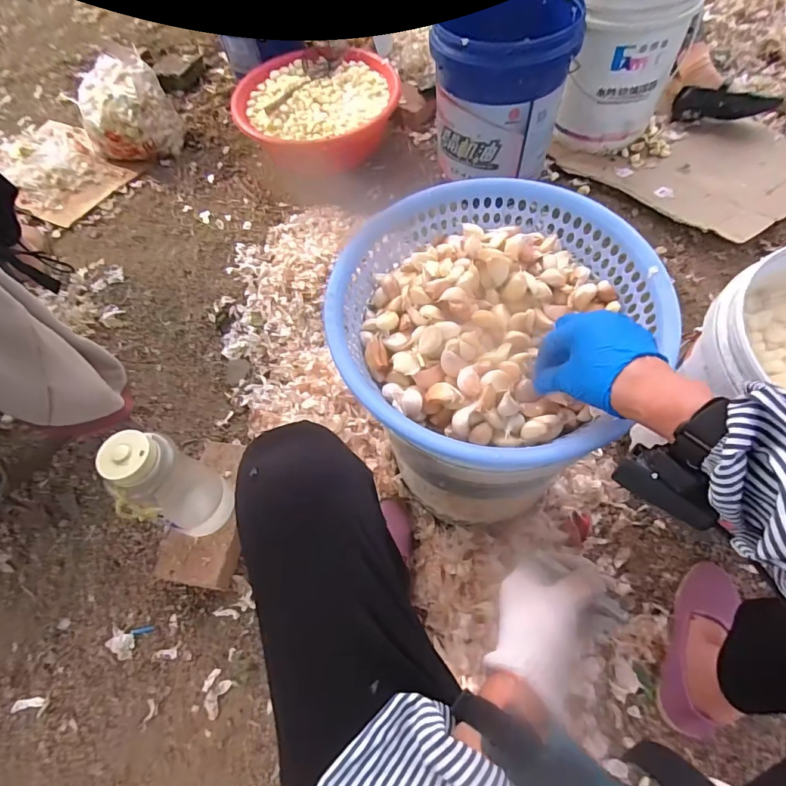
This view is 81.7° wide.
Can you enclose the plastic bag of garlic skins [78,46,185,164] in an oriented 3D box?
[{"bbox_3d":[-0.775,-0.820,1.324,0.253,0.204,0.231,-39,65,-17],"label":"plastic bag of garlic skins"}]

